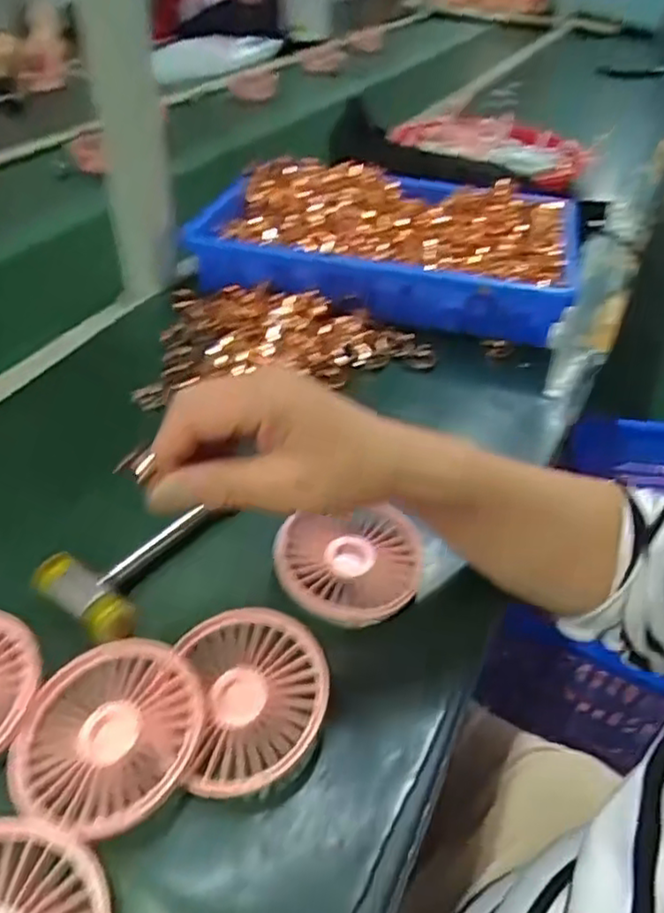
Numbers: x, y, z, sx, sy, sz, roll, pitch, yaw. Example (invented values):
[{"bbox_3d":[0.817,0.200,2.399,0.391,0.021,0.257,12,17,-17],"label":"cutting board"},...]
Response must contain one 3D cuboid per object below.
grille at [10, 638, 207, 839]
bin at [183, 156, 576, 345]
[{"bbox_3d":[-0.104,0.129,0.314,0.087,0.011,0.082,1,41,-1],"label":"grille"},{"bbox_3d":[0.062,-0.235,0.718,0.376,0.064,0.247,8,41,6],"label":"bin"}]

